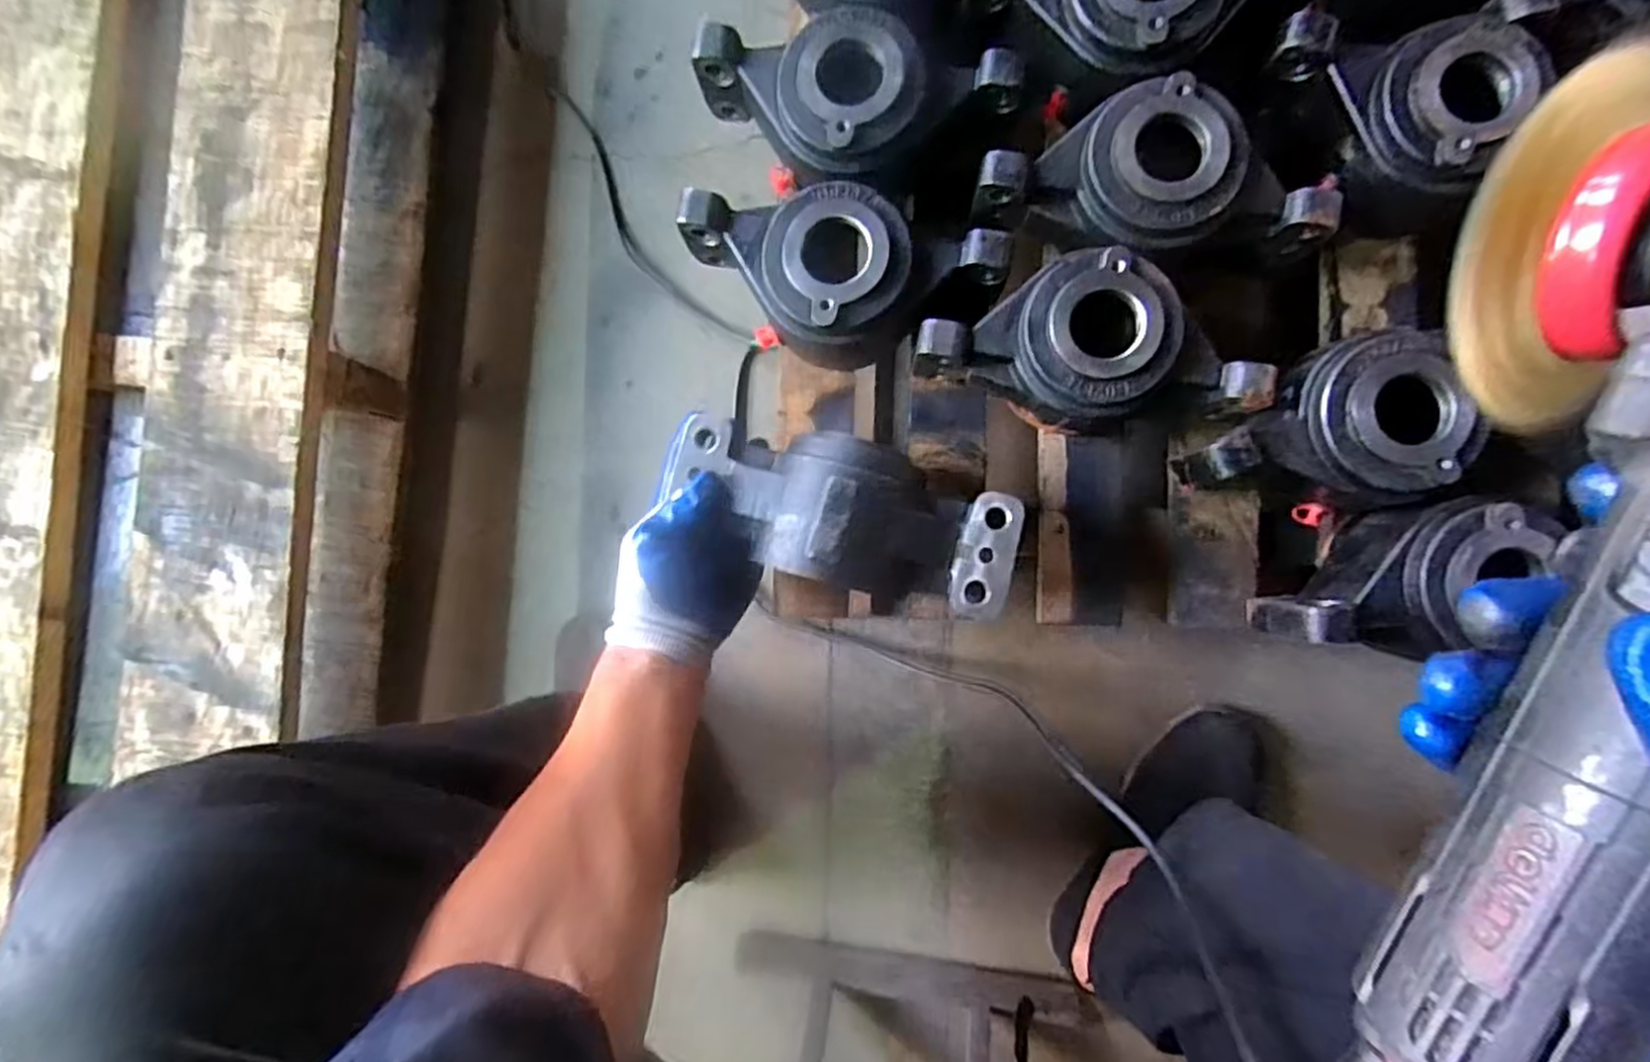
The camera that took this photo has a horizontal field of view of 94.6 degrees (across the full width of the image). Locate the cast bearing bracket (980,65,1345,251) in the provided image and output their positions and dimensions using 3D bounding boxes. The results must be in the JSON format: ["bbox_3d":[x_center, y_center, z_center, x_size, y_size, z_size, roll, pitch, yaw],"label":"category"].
[{"bbox_3d":[0.217,-0.238,0.509,0.224,0.055,0.103,-1,88,4],"label":"cast bearing bracket"}]

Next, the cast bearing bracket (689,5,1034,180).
[{"bbox_3d":[0.022,-0.298,0.539,0.225,0.077,0.109,-2,88,4],"label":"cast bearing bracket"}]

